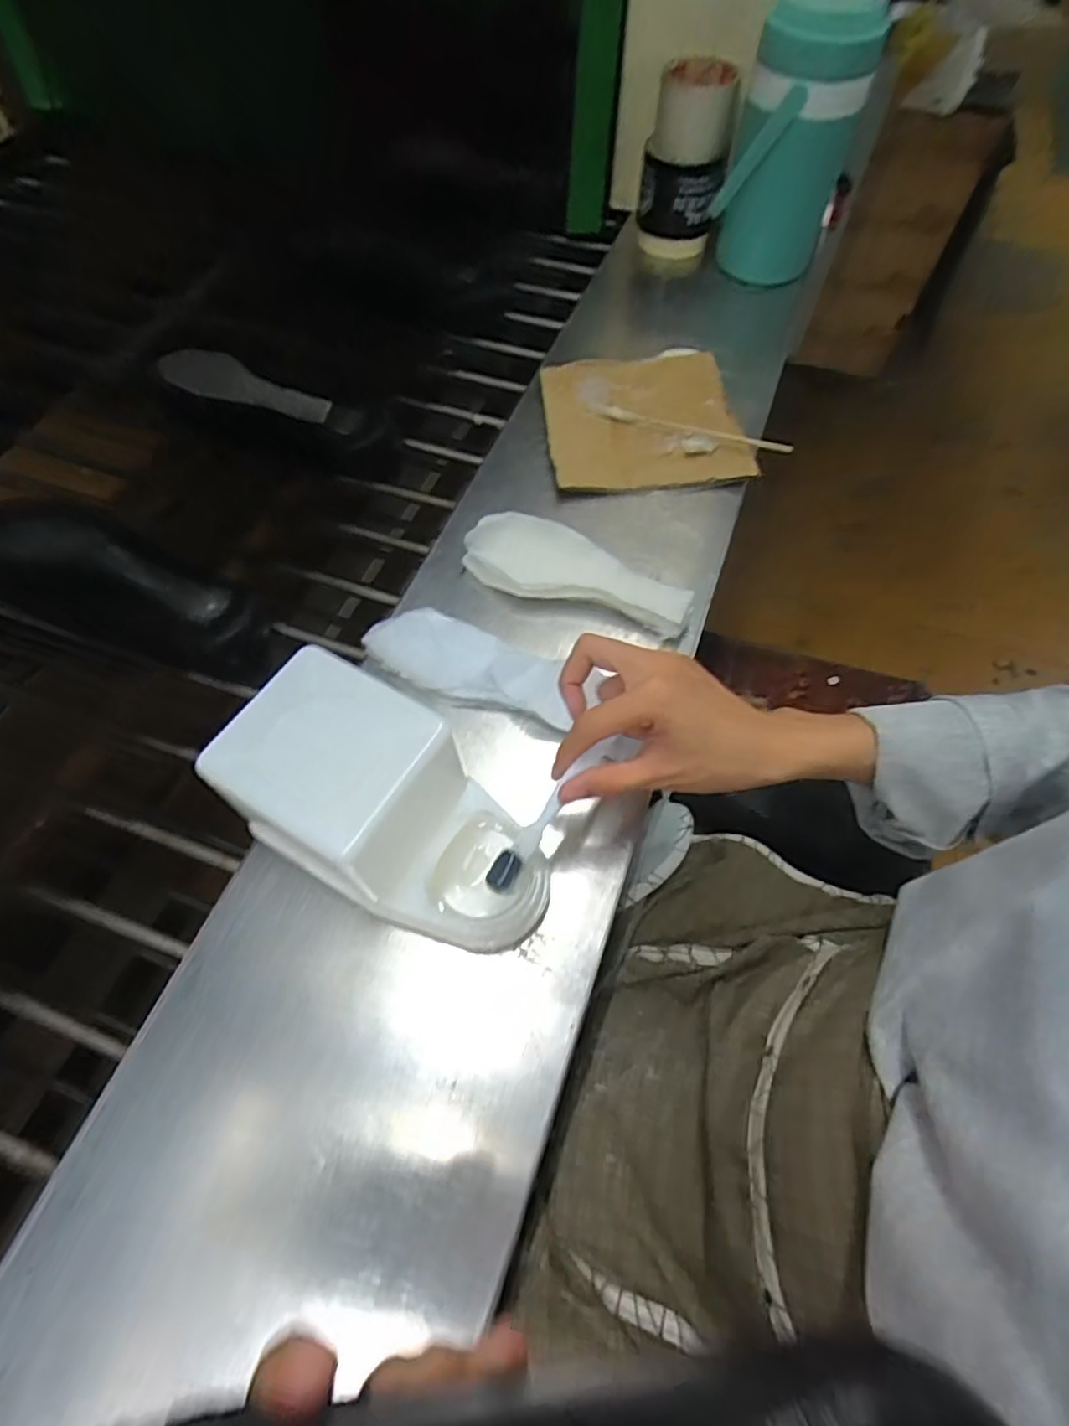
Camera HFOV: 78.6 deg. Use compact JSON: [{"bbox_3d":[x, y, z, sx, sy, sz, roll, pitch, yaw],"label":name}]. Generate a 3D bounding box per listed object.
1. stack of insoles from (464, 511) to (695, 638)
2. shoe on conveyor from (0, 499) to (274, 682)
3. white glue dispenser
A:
[{"bbox_3d":[0.033,-0.113,0.517,0.187,0.043,0.061,16,62,9],"label":"stack of insoles"},{"bbox_3d":[-0.345,-0.104,0.533,0.256,0.081,0.083,20,62,-8],"label":"shoe on conveyor"},{"bbox_3d":[-0.081,0.064,0.386,0.183,0.107,0.104,30,65,16],"label":"white glue dispenser"}]

